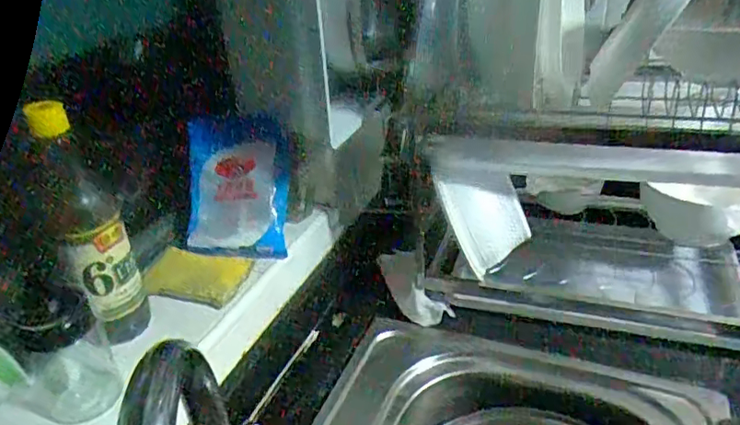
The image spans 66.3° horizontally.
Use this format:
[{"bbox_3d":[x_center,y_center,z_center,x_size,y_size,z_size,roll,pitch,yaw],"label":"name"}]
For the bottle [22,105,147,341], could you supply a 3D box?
[{"bbox_3d":[-0.259,0.026,0.538,0.058,0.225,0.059,-20,33,-24],"label":"bottle"}]

